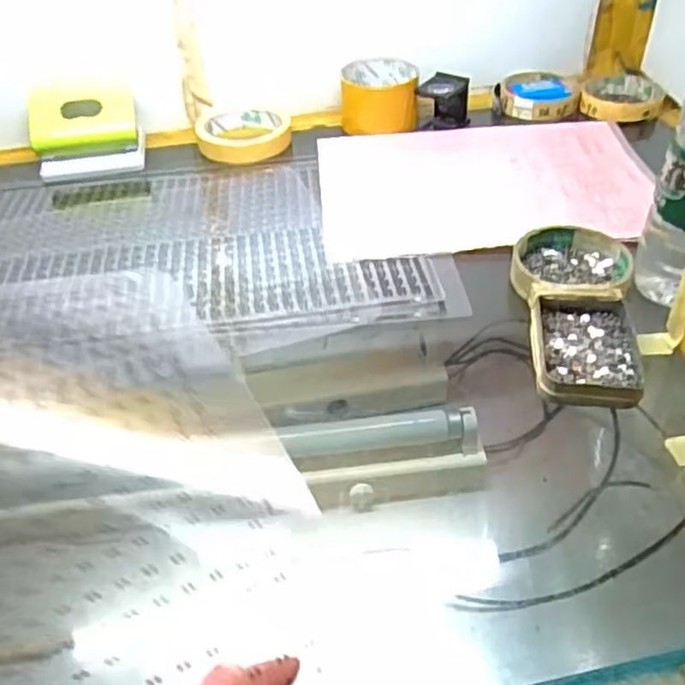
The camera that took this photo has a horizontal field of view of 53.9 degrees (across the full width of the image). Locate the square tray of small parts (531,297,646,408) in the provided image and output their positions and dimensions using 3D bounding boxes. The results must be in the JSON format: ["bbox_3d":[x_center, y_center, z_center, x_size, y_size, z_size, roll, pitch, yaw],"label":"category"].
[{"bbox_3d":[0.156,0.003,0.431,0.065,0.016,0.093,3,42,9],"label":"square tray of small parts"}]

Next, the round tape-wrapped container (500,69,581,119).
[{"bbox_3d":[0.216,-0.275,0.740,0.082,0.021,0.083,4,42,9],"label":"round tape-wrapped container"}]

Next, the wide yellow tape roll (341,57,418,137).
[{"bbox_3d":[0.040,-0.259,0.710,0.079,0.054,0.072,2,41,7],"label":"wide yellow tape roll"}]

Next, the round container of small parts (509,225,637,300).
[{"bbox_3d":[0.168,-0.057,0.496,0.081,0.023,0.086,-2,41,2],"label":"round container of small parts"}]

